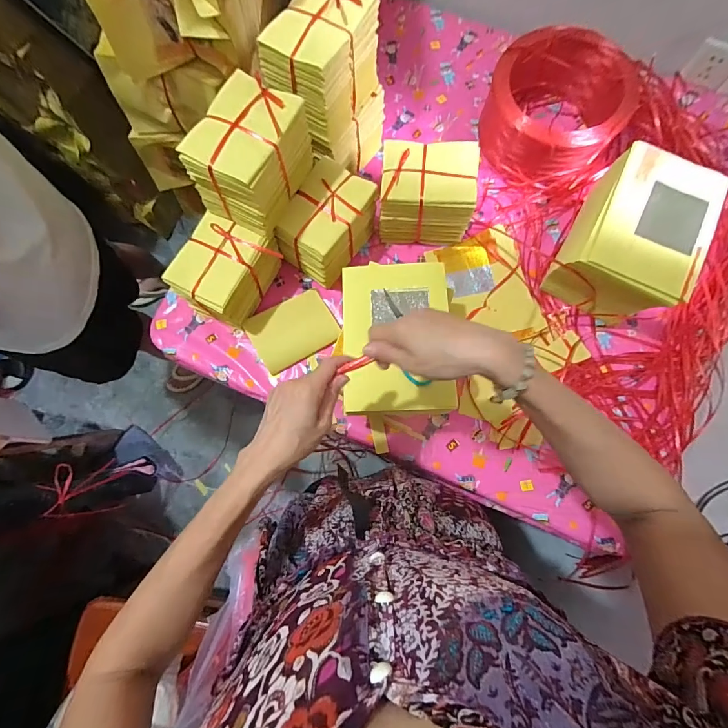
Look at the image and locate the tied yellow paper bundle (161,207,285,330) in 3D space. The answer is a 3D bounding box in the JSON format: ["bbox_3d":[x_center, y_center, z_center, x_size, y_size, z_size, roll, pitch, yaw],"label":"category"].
[{"bbox_3d":[-0.240,-0.166,0.658,0.131,0.116,0.168,30,80,6],"label":"tied yellow paper bundle"}]

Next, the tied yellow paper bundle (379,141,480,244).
[{"bbox_3d":[0.115,-0.318,0.699,0.164,0.139,0.127,4,79,1],"label":"tied yellow paper bundle"}]

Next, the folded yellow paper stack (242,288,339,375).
[{"bbox_3d":[-0.135,-0.065,0.708,0.157,0.010,0.113,-30,94,-14],"label":"folded yellow paper stack"}]

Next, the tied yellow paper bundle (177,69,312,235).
[{"bbox_3d":[-0.172,-0.318,0.566,0.119,0.118,0.169,27,80,5],"label":"tied yellow paper bundle"}]

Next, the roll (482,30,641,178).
[{"bbox_3d":[0.372,-0.500,0.732,0.263,0.144,0.241,0,79,0],"label":"roll"}]

